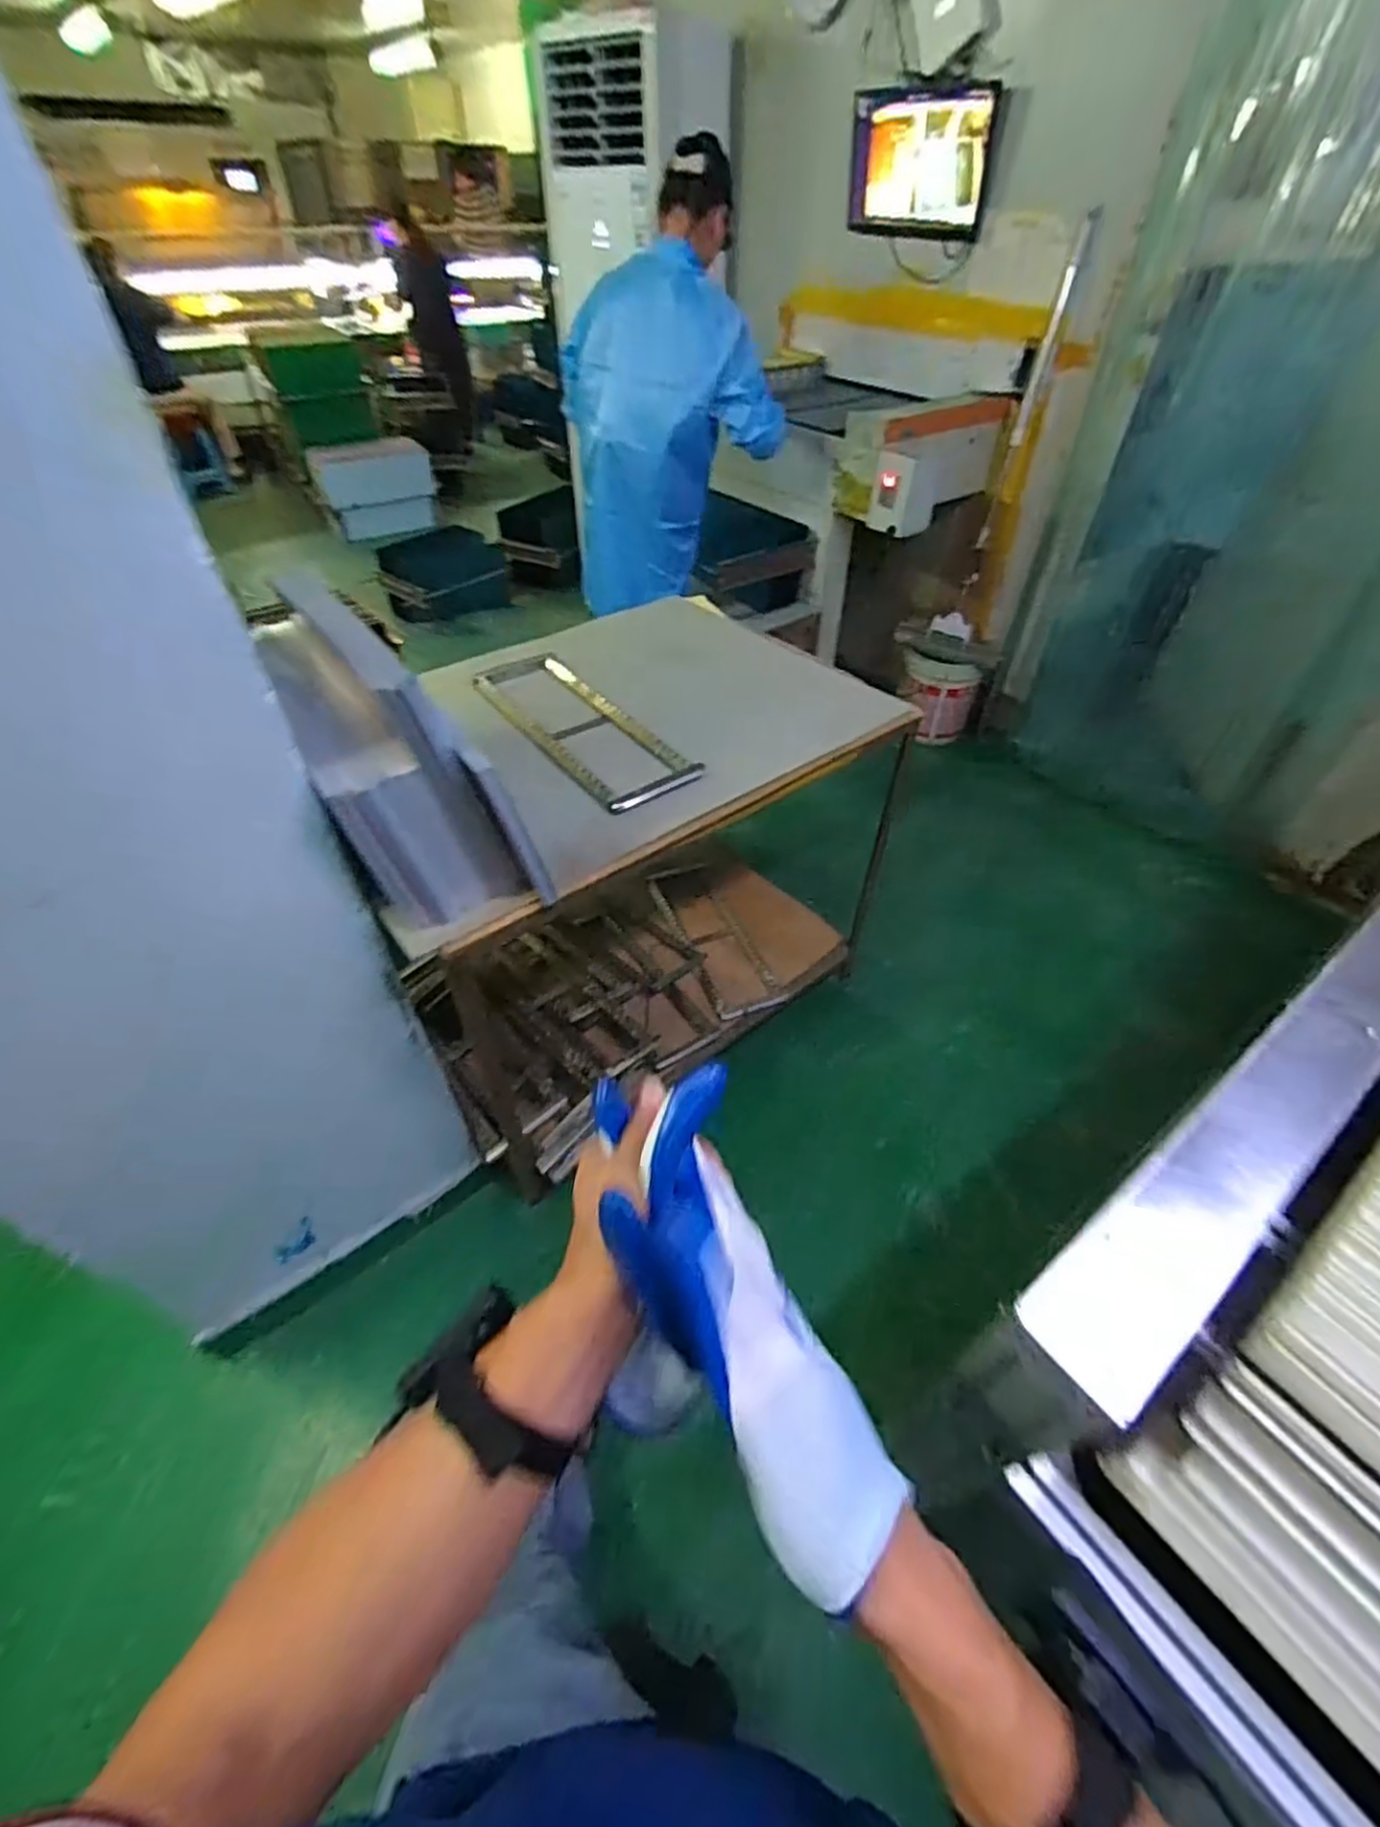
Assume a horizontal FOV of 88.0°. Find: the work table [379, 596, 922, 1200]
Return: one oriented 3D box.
[{"bbox_3d":[-0.125,-0.094,1.524,1.022,0.778,0.602,-30,53,-27],"label":"work table"}]

